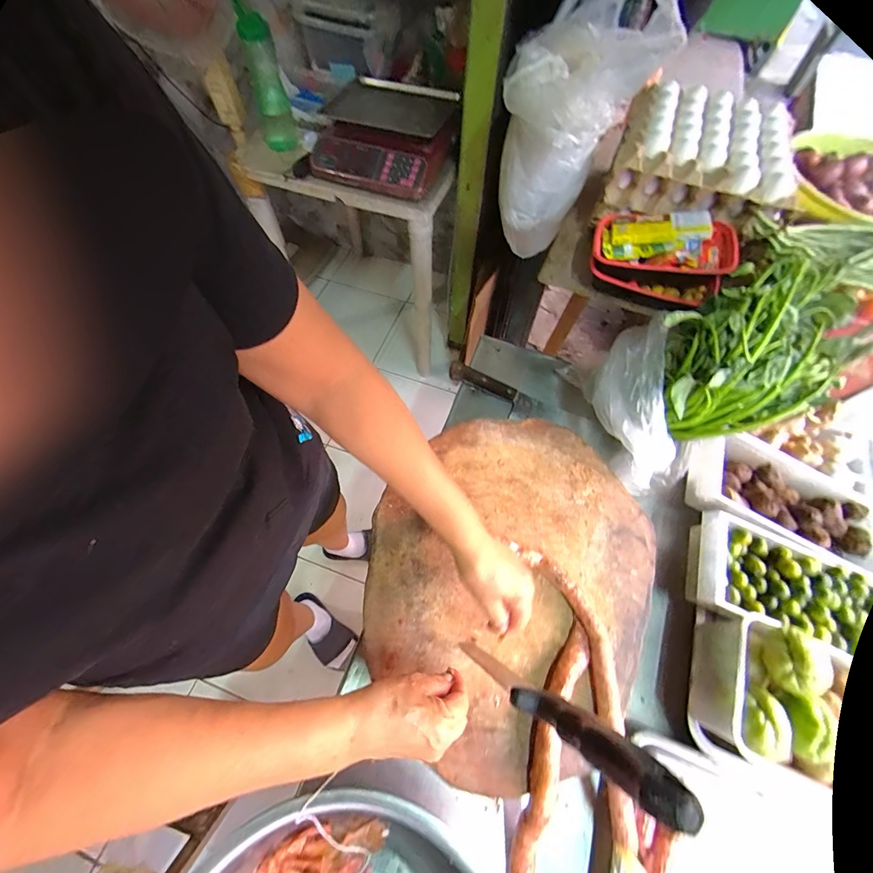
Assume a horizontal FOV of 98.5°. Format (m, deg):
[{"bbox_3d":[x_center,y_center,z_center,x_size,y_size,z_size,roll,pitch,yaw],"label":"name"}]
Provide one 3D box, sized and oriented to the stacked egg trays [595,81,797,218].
[{"bbox_3d":[0.478,-0.506,0.683,0.283,0.097,0.256,19,65,9],"label":"stacked egg trays"}]

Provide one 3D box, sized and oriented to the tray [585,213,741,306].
[{"bbox_3d":[0.382,-0.317,0.644,0.216,0.069,0.148,13,64,6],"label":"tray"}]

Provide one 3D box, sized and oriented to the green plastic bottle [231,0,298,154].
[{"bbox_3d":[-0.427,-0.886,0.943,0.088,0.280,0.085,-18,65,-10],"label":"green plastic bottle"}]

